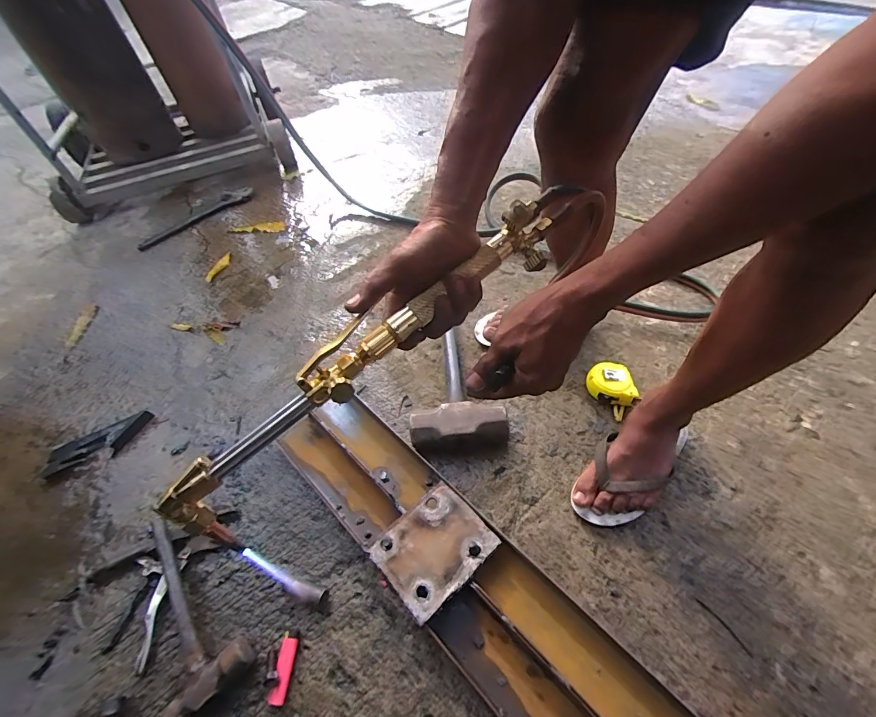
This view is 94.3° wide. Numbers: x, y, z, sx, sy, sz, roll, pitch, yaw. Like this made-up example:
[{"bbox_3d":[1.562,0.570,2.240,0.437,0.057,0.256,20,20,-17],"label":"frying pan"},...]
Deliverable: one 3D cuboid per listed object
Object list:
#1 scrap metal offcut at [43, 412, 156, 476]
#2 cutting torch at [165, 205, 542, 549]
[{"bbox_3d":[-0.631,0.159,0.755,0.178,0.017,0.068,-25,53,-12],"label":"scrap metal offcut"},{"bbox_3d":[-0.059,0.005,0.389,0.443,0.075,0.055,-40,61,-6],"label":"cutting torch"}]

